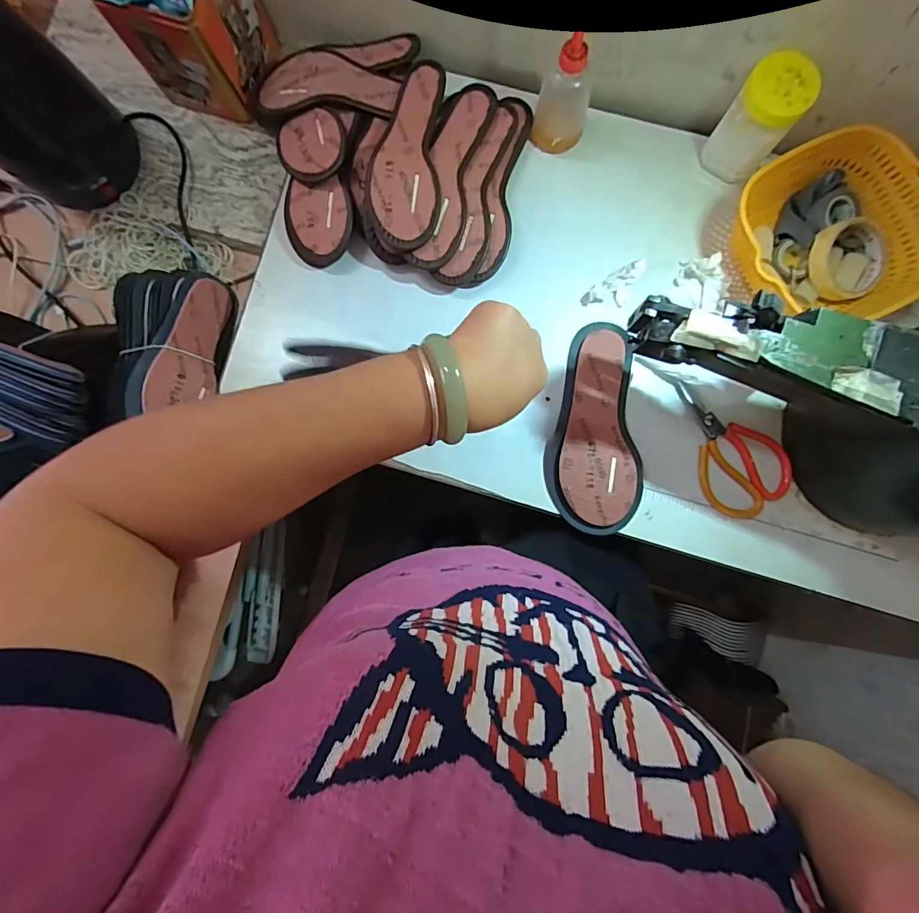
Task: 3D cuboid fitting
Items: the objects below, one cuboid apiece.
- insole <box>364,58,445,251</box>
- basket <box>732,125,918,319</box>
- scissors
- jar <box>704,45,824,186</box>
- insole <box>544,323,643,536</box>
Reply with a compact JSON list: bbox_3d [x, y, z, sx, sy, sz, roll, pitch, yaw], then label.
[{"bbox_3d":[-0.067,-0.376,0.553,0.087,0.028,0.237,1,84,2],"label":"insole"},{"bbox_3d":[0.427,-0.252,0.535,0.216,0.085,0.206,-9,84,1],"label":"basket"},{"bbox_3d":[0.316,-0.033,0.557,0.097,0.014,0.221,-28,84,-1],"label":"scissors"},{"bbox_3d":[0.344,-0.387,0.530,0.073,0.119,0.062,43,87,6],"label":"jar"},{"bbox_3d":[0.163,-0.035,0.563,0.108,0.030,0.254,-3,84,3],"label":"insole"}]

